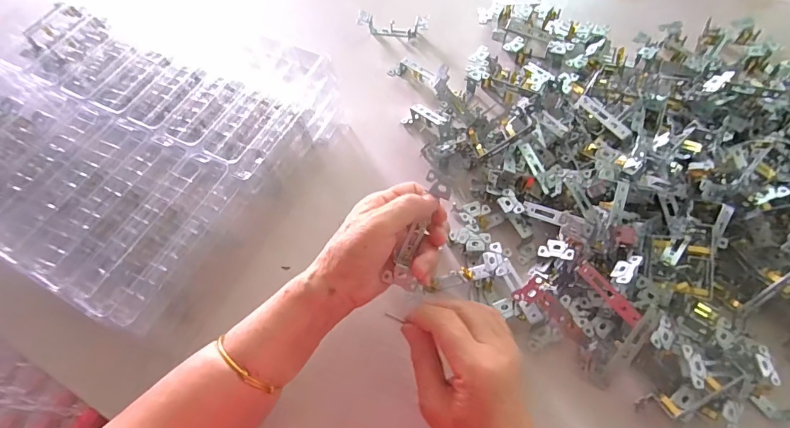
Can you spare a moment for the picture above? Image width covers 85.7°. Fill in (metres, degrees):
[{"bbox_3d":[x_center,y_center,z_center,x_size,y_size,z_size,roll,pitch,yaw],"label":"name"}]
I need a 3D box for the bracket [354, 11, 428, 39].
[{"bbox_3d":[-0.004,-0.279,0.631,0.106,0.027,0.022,12,63,10],"label":"bracket"}]

